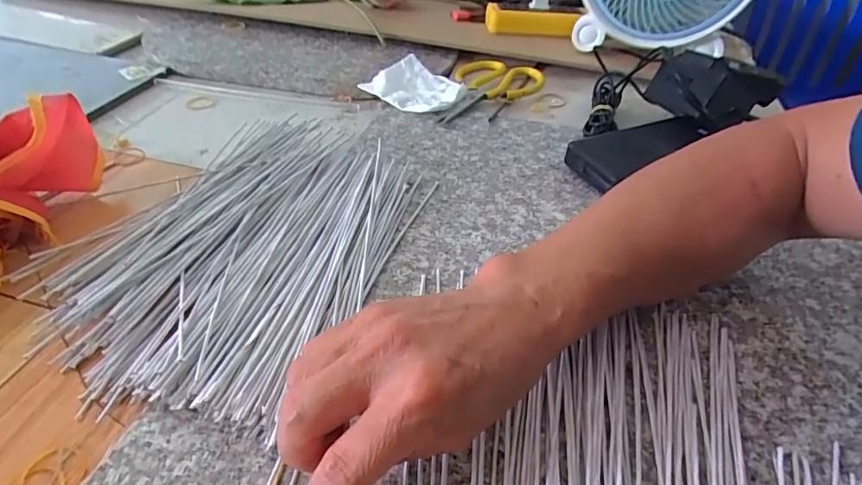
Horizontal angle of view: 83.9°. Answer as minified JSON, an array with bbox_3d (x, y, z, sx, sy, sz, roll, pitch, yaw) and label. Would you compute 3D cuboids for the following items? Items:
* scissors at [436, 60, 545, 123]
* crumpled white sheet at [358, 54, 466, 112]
[{"bbox_3d":[0.077,-0.179,0.564,0.106,0.008,0.163,6,42,7],"label":"scissors"},{"bbox_3d":[-0.016,-0.181,0.555,0.107,0.017,0.087,28,49,28],"label":"crumpled white sheet"}]

